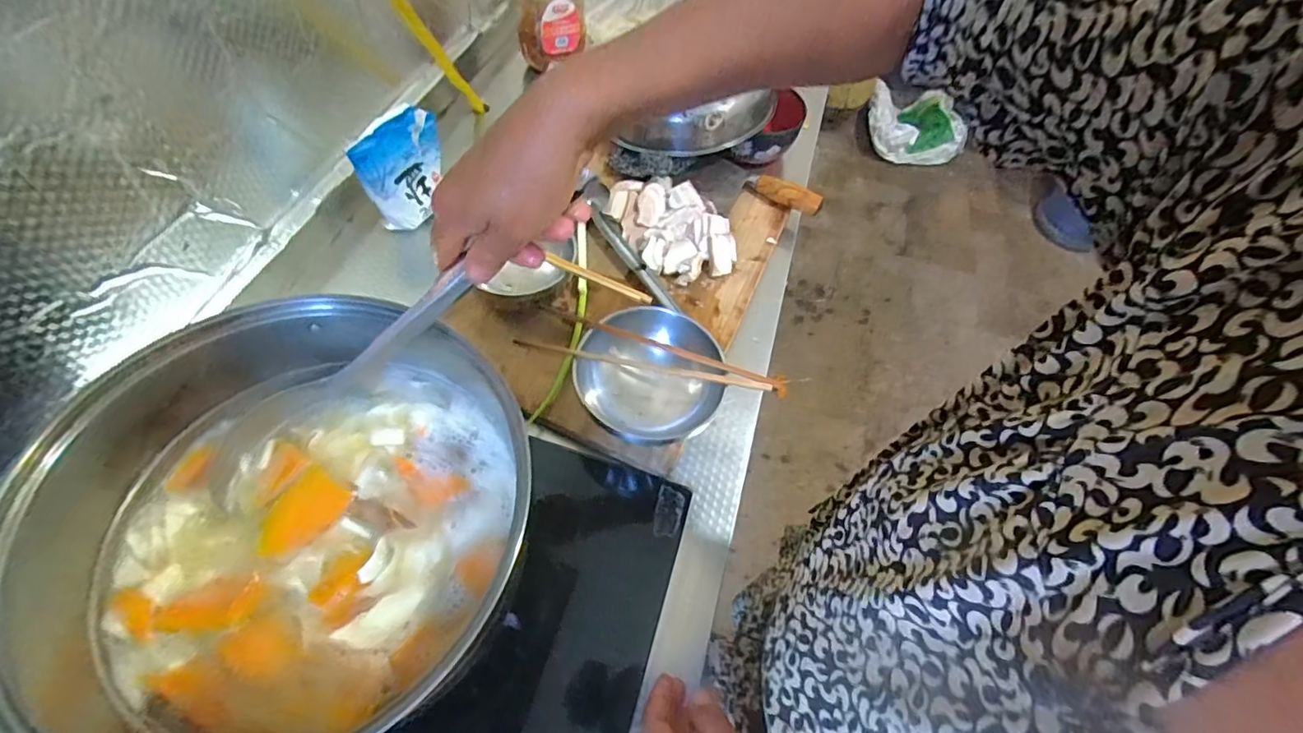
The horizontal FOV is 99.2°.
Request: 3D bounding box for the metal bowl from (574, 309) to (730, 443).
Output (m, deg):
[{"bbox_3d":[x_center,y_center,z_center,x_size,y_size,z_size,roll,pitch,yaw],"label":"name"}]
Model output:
[{"bbox_3d":[0.004,0.015,0.577,0.137,0.072,0.149,2,56,-3],"label":"metal bowl"}]

